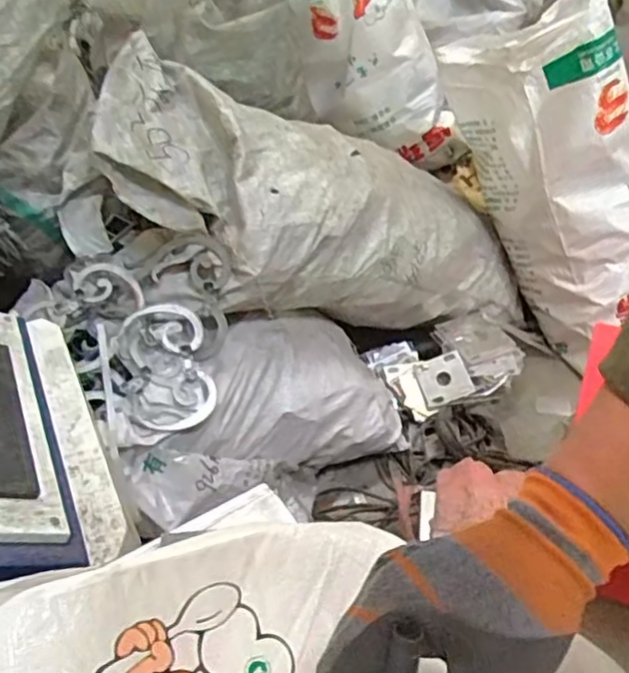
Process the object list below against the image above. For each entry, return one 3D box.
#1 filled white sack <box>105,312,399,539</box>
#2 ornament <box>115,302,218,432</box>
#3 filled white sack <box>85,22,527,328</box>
[{"bbox_3d":[-0.083,0.137,1.142,0.487,0.252,0.189,-27,44,-25],"label":"filled white sack"},{"bbox_3d":[-0.238,0.049,1.045,0.135,0.026,0.203,-14,74,-9],"label":"ornament"},{"bbox_3d":[0.036,-0.237,1.300,0.940,0.291,0.428,15,28,-32],"label":"filled white sack"}]

